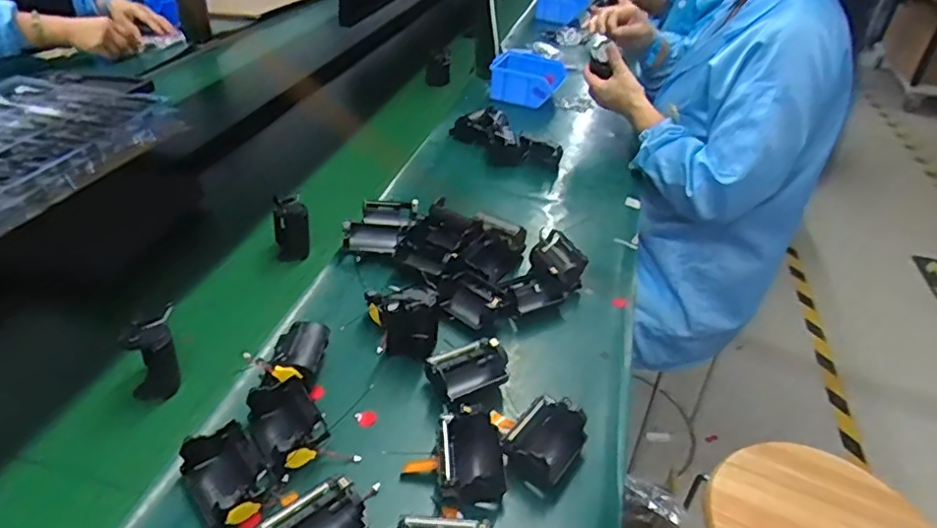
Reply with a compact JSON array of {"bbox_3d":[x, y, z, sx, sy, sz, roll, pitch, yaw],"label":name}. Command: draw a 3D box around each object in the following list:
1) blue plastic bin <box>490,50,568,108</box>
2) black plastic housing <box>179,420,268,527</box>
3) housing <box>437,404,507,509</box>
[{"bbox_3d":[0.122,-0.389,1.276,0.141,0.069,0.154,17,37,17],"label":"blue plastic bin"},{"bbox_3d":[-0.189,0.164,0.471,0.051,0.033,0.074,-25,45,-34],"label":"black plastic housing"},{"bbox_3d":[0.002,0.160,0.506,0.056,0.036,0.070,2,36,-3],"label":"housing"}]

